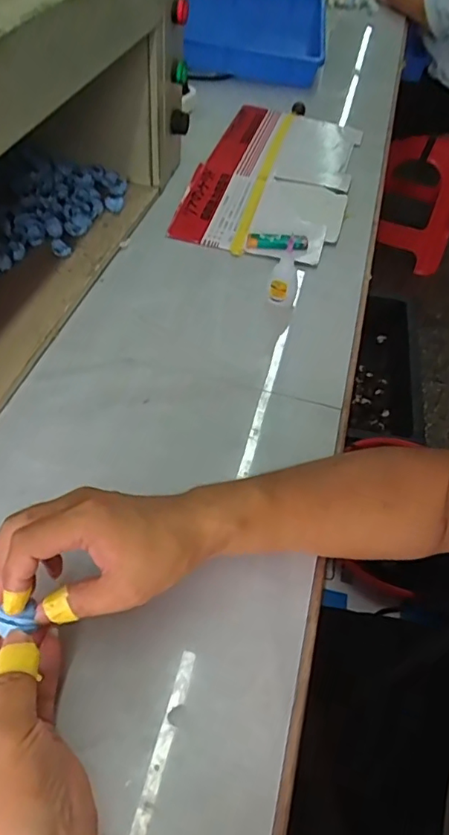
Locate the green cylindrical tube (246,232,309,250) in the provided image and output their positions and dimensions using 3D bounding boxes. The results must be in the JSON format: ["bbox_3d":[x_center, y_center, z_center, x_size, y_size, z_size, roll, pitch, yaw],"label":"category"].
[{"bbox_3d":[0.069,-0.227,0.727,0.078,0.024,0.017,7,52,0],"label":"green cylindrical tube"}]

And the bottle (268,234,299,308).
[{"bbox_3d":[0.071,-0.166,0.639,0.032,0.078,0.027,11,52,2],"label":"bottle"}]

